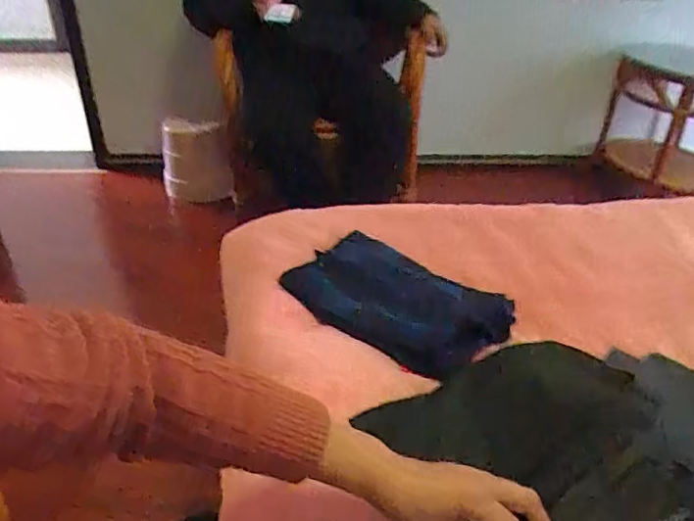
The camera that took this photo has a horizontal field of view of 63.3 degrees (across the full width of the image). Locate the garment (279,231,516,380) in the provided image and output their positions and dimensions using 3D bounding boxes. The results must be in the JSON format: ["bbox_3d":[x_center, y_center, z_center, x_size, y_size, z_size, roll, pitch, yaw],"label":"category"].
[{"bbox_3d":[0.070,0.049,0.763,0.288,0.069,0.199,19,37,25],"label":"garment"}]

